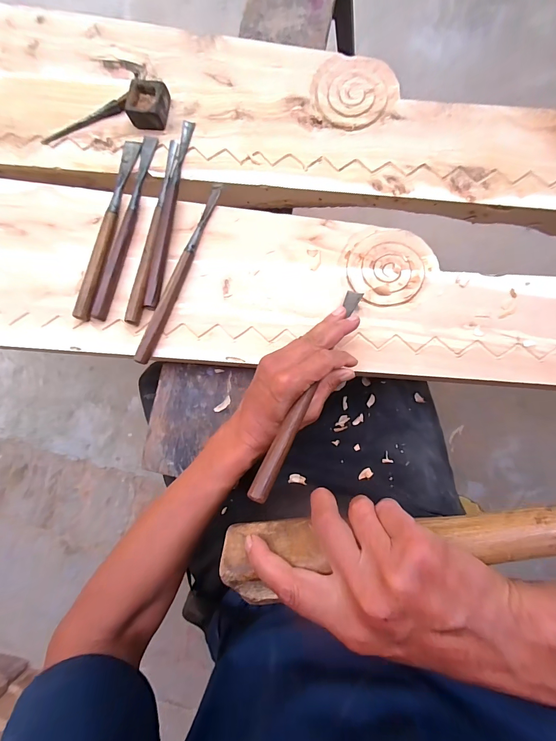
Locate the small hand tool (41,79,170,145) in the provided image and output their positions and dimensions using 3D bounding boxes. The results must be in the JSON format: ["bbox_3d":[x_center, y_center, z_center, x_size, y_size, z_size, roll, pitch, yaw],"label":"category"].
[{"bbox_3d":[-0.236,-0.346,0.448,0.180,0.032,0.048,-7,84,4],"label":"small hand tool"}]

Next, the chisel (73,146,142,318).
[{"bbox_3d":[-0.222,-0.187,0.438,0.023,0.016,0.248,11,85,6],"label":"chisel"}]

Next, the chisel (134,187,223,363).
[{"bbox_3d":[-0.126,-0.128,0.426,0.016,0.016,0.251,20,86,7],"label":"chisel"}]

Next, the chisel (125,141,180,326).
[{"bbox_3d":[-0.161,-0.183,0.433,0.017,0.015,0.252,10,85,6],"label":"chisel"}]

